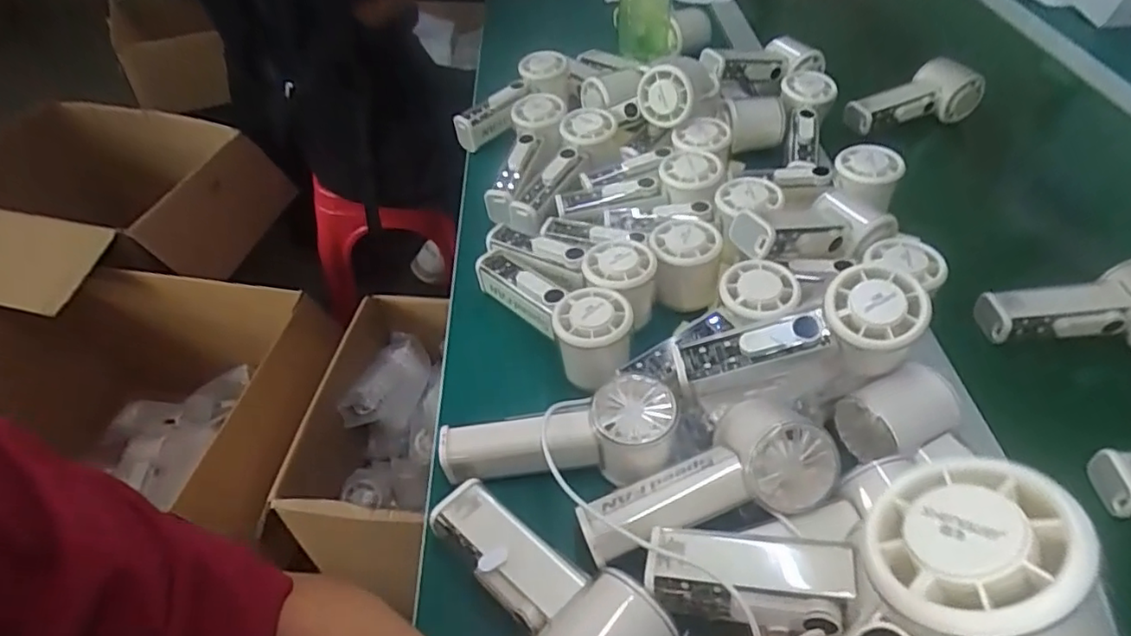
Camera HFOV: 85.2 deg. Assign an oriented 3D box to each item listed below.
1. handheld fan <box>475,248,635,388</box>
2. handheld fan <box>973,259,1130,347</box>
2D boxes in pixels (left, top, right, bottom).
[{"bbox_3d":[-0.009,-0.011,0.481,0.054,0.061,0.152,-27,53,-22],"label":"handheld fan"},{"bbox_3d":[0.413,-0.012,0.484,0.155,0.051,0.055,1,48,0],"label":"handheld fan"}]

